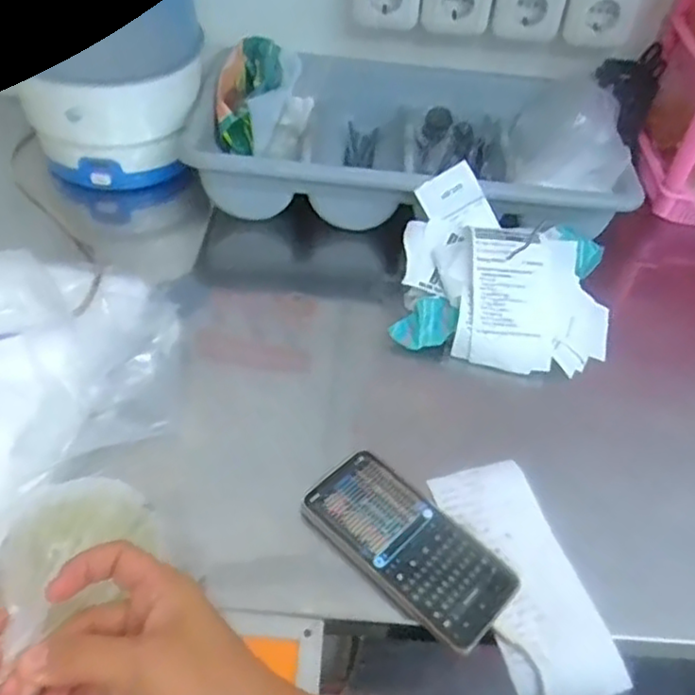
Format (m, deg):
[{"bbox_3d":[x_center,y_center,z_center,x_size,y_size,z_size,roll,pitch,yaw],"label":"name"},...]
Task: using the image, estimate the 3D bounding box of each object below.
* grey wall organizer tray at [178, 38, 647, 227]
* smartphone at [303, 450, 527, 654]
[{"bbox_3d":[0.072,-0.247,0.842,0.505,0.104,0.247,4,47,-3],"label":"grey wall organizer tray"},{"bbox_3d":[0.048,0.153,0.550,0.169,0.010,0.083,36,53,25],"label":"smartphone"}]

